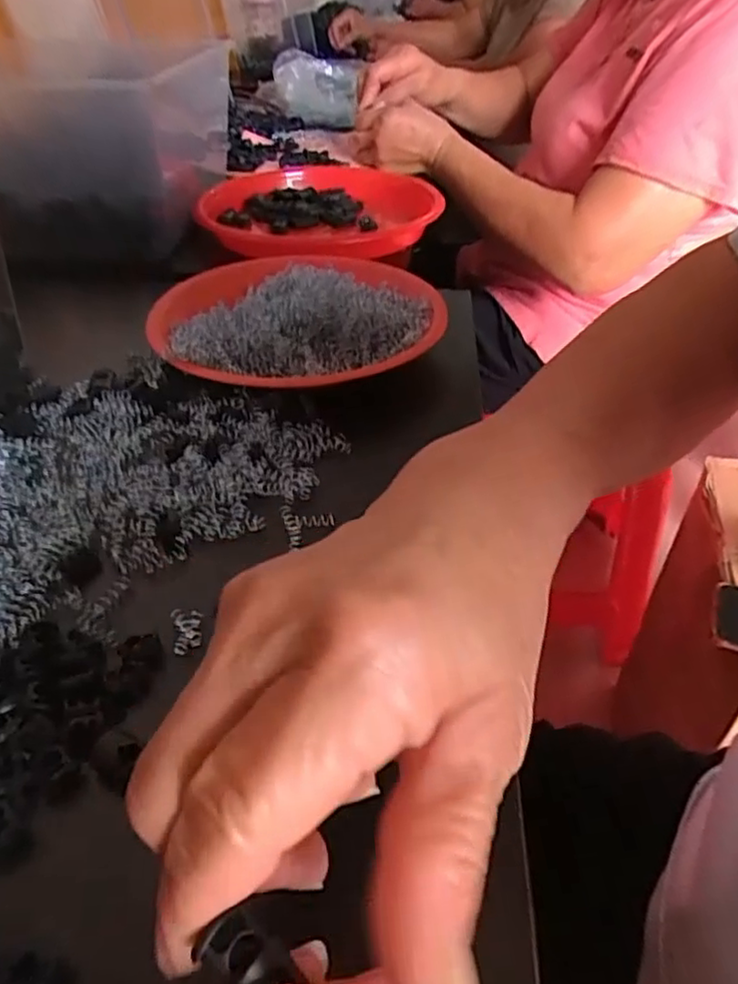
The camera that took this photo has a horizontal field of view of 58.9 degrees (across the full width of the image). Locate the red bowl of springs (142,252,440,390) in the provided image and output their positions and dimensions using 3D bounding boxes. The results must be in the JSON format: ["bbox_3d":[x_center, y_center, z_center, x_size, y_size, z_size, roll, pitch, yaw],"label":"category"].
[{"bbox_3d":[-0.045,-0.123,0.438,0.179,0.037,0.193,1,40,-1],"label":"red bowl of springs"}]

